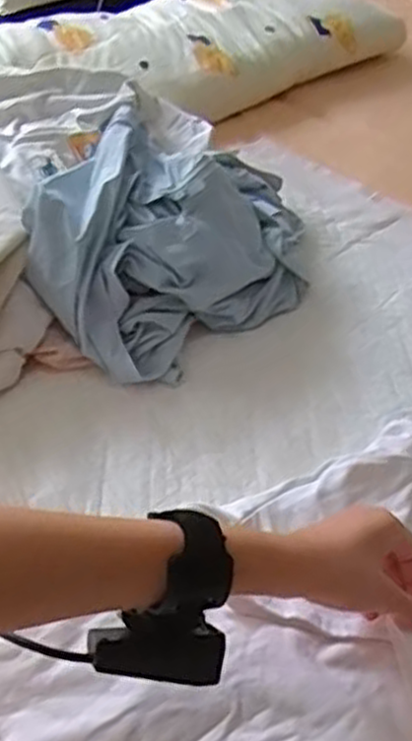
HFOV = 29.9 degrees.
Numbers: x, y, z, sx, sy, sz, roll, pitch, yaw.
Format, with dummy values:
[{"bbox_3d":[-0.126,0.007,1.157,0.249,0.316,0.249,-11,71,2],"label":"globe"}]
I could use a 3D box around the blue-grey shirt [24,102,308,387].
[{"bbox_3d":[-0.025,-0.133,0.738,0.238,0.119,0.312,17,45,11],"label":"blue-grey shirt"}]

